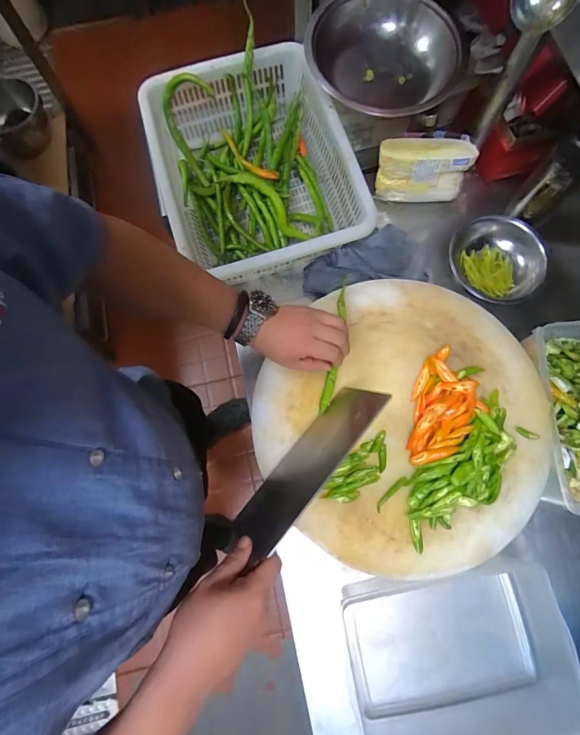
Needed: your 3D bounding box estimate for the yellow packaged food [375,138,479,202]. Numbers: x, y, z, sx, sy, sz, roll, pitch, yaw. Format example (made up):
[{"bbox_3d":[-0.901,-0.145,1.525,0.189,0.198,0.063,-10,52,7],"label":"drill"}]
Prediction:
[{"bbox_3d":[0.234,-0.348,0.635,0.158,0.073,0.064,6,76,1],"label":"yellow packaged food"}]

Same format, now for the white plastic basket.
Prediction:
[{"bbox_3d":[-0.061,-0.336,0.624,0.313,0.129,0.378,-17,77,-4],"label":"white plastic basket"}]

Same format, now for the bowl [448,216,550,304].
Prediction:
[{"bbox_3d":[0.362,-0.193,0.617,0.159,0.068,0.134,41,80,9],"label":"bowl"}]

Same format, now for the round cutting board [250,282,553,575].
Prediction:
[{"bbox_3d":[0.152,0.067,0.493,0.391,0.034,0.387,0,76,0],"label":"round cutting board"}]

